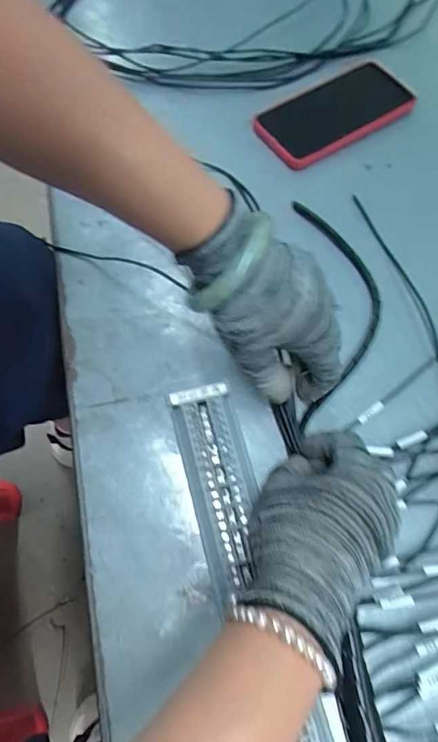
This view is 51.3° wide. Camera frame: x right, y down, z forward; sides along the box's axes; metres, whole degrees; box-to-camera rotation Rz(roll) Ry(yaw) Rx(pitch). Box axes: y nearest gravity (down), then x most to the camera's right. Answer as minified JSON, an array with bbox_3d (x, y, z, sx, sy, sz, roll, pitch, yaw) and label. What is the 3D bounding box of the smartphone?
[{"bbox_3d":[0.125,-0.281,0.496,0.179,0.015,0.086,-33,65,-13],"label":"smartphone"}]

